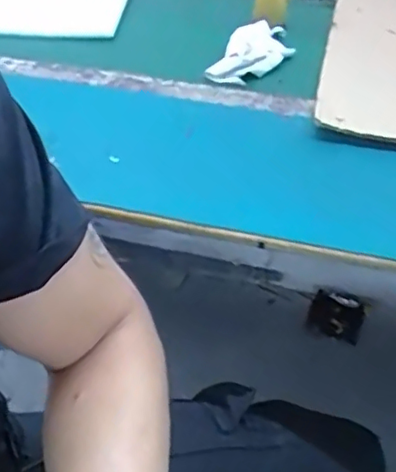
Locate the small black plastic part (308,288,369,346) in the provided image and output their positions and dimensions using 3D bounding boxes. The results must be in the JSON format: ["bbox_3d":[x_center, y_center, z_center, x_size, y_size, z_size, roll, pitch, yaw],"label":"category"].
[{"bbox_3d":[0.333,0.193,1.438,0.128,0.027,0.102,19,85,25],"label":"small black plastic part"}]

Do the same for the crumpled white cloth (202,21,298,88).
[{"bbox_3d":[0.073,-0.242,0.794,0.089,0.019,0.164,17,46,17],"label":"crumpled white cloth"}]

